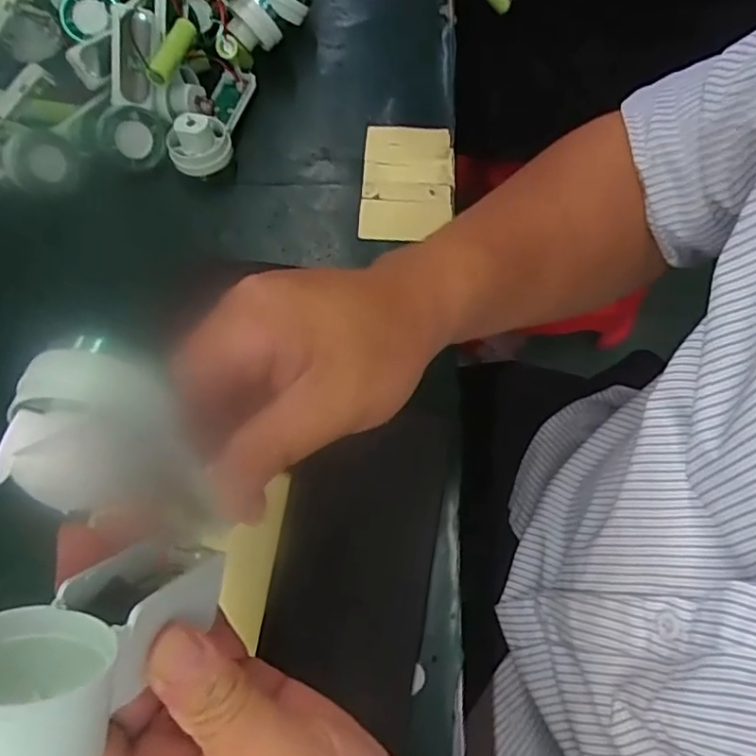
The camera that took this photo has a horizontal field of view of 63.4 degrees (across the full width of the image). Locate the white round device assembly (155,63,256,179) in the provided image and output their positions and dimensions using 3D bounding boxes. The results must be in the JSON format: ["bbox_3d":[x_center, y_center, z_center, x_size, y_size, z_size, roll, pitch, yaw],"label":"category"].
[{"bbox_3d":[-0.116,-0.175,0.404,0.049,0.035,0.091,6,68,4],"label":"white round device assembly"}]

